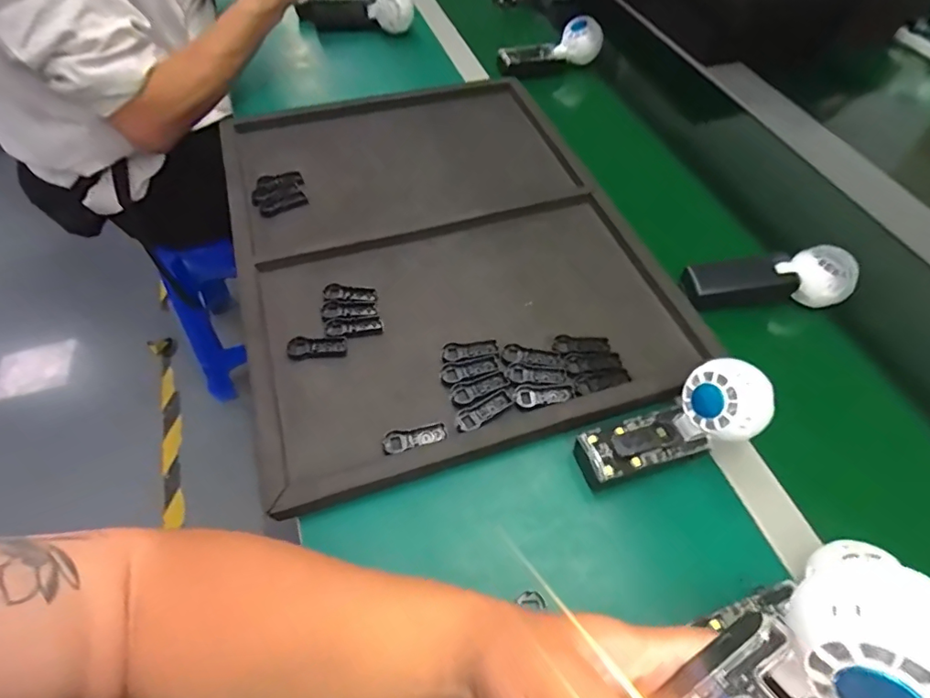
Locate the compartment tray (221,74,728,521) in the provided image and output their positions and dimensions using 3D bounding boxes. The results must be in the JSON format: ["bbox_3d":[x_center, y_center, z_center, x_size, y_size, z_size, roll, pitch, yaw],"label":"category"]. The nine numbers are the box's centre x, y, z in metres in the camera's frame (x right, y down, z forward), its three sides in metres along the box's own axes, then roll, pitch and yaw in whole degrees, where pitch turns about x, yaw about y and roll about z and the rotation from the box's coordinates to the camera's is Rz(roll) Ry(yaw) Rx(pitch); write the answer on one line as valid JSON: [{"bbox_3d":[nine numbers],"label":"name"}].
[{"bbox_3d":[-0.037,-0.139,0.578,0.424,0.041,0.556,-14,56,-13],"label":"compartment tray"}]

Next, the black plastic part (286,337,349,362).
[{"bbox_3d":[-0.139,-0.001,0.478,0.055,0.009,0.021,-1,54,-4],"label":"black plastic part"}]

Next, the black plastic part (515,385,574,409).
[{"bbox_3d":[0.072,0.042,0.457,0.051,0.004,0.021,0,54,-4],"label":"black plastic part"}]

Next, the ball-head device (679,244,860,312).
[{"bbox_3d":[0.319,-0.074,0.537,0.157,0.048,0.049,1,54,-3],"label":"ball-head device"}]

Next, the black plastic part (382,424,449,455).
[{"bbox_3d":[-0.042,0.076,0.431,0.054,0.012,0.020,-11,56,-12],"label":"black plastic part"}]

